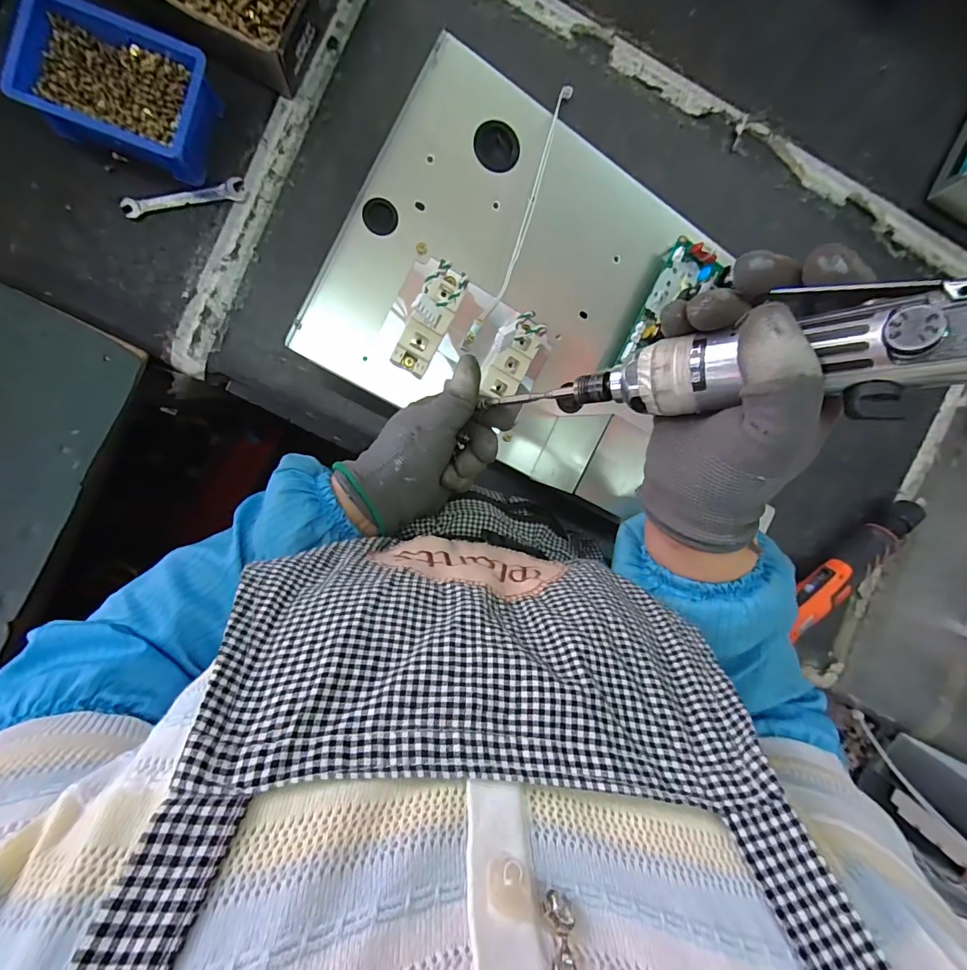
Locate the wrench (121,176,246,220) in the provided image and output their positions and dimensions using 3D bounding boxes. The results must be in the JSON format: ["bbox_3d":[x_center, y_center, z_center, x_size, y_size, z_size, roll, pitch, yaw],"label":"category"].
[{"bbox_3d":[-0.304,-0.292,0.457,0.115,0.004,0.026,-12,97,-4],"label":"wrench"}]

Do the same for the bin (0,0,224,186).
[{"bbox_3d":[-0.339,-0.371,0.421,0.154,0.052,0.110,18,94,-7],"label":"bin"}]

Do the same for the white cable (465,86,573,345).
[{"bbox_3d":[0.036,-0.244,0.416,0.018,0.018,0.242,21,93,-7],"label":"white cable"}]

